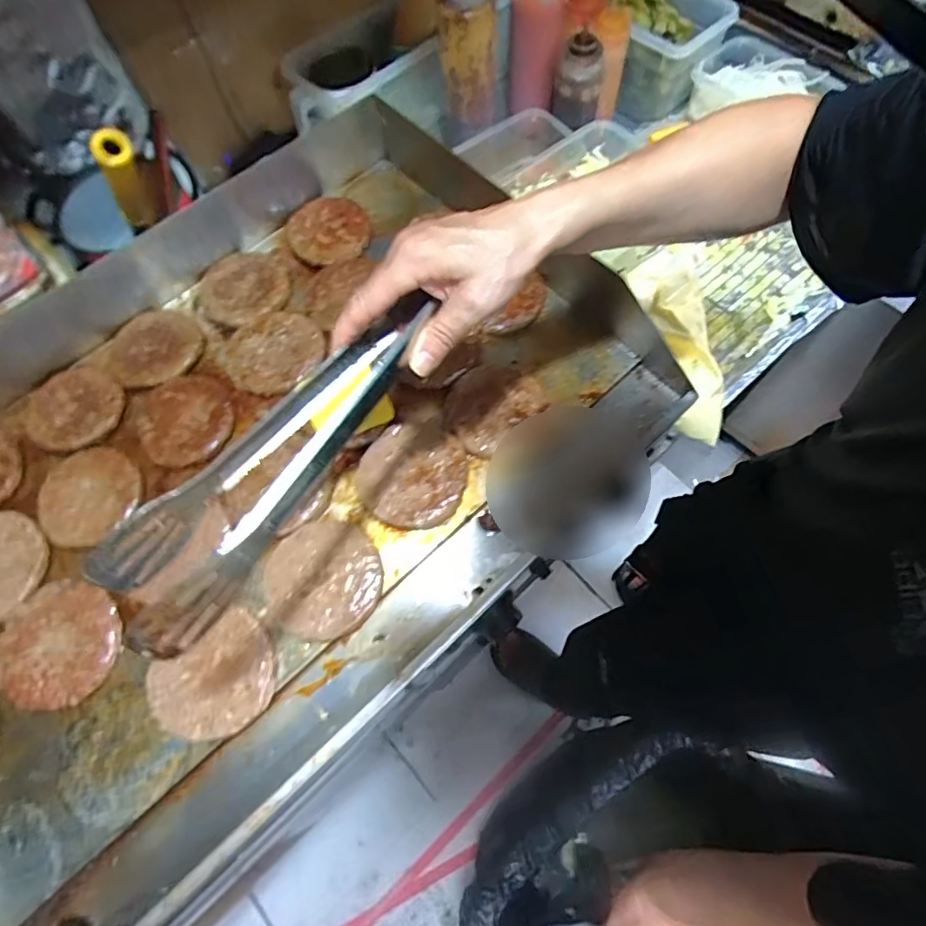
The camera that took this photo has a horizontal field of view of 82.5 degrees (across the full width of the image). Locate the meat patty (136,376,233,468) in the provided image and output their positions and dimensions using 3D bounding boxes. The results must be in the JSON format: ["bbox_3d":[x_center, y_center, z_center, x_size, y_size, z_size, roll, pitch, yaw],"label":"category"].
[{"bbox_3d":[-0.272,-0.045,0.517,0.085,0.011,0.093,1,72,-2],"label":"meat patty"}]

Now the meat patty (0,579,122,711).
[{"bbox_3d":[-0.338,0.150,0.441,0.097,0.011,0.098,-1,66,2],"label":"meat patty"}]

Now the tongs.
[{"bbox_3d":[-0.106,-0.009,0.316,0.073,0.054,0.243,37,74,10],"label":"tongs"}]

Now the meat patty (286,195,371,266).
[{"bbox_3d":[-0.150,-0.265,0.603,0.090,0.015,0.085,-1,66,2],"label":"meat patty"}]

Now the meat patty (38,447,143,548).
[{"bbox_3d":[-0.339,0.029,0.481,0.080,0.009,0.090,-9,66,-2],"label":"meat patty"}]

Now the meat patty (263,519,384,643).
[{"bbox_3d":[-0.119,0.099,0.457,0.093,0.018,0.096,-1,66,2],"label":"meat patty"}]

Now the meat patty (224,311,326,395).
[{"bbox_3d":[-0.195,-0.115,0.543,0.099,0.010,0.088,-40,70,-14],"label":"meat patty"}]

